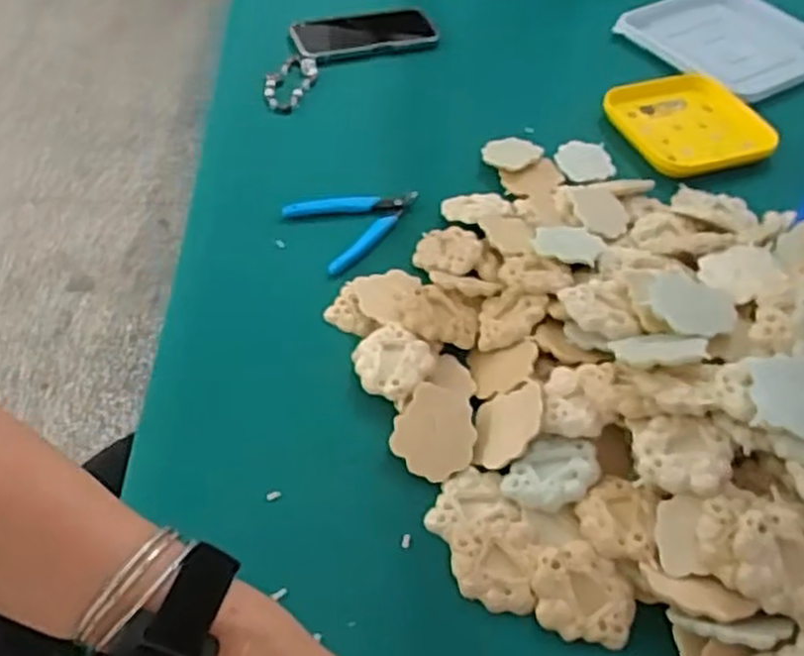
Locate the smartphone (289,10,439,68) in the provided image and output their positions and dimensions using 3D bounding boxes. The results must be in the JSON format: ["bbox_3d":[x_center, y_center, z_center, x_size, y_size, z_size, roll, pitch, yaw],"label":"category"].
[{"bbox_3d":[-0.047,-0.355,0.943,0.164,0.014,0.093,-15,52,-17],"label":"smartphone"}]

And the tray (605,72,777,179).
[{"bbox_3d":[0.313,-0.221,0.838,0.162,0.019,0.148,-14,51,-16],"label":"tray"}]

